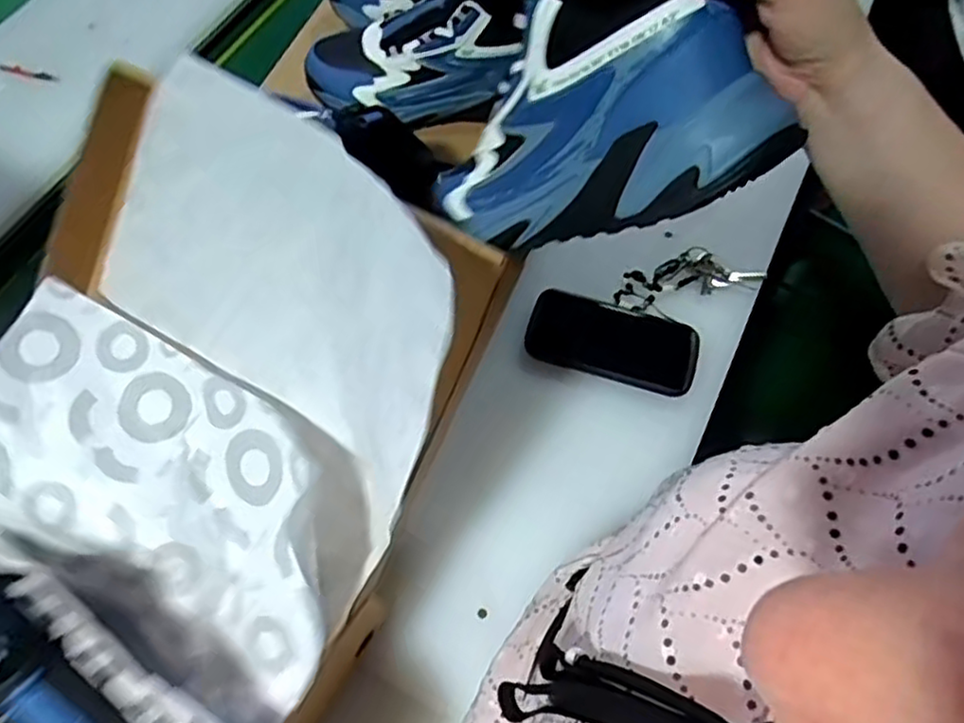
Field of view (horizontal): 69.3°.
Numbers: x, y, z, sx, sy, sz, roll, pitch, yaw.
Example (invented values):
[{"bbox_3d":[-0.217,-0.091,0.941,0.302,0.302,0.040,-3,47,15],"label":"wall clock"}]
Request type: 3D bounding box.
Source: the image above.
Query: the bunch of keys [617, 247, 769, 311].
[{"bbox_3d":[0.219,-0.093,0.755,0.159,0.009,0.057,-16,65,-7],"label":"bunch of keys"}]

